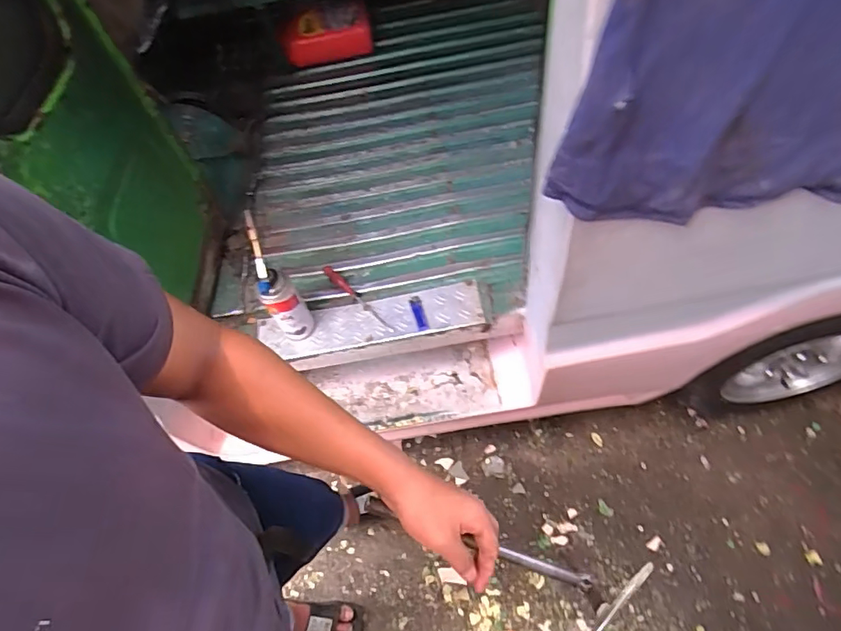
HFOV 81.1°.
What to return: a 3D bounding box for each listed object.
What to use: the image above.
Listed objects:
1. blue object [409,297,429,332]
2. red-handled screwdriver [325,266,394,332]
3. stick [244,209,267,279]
[{"bbox_3d":[-0.004,-0.005,1.010,0.026,0.008,0.083,-10,63,-7],"label":"blue object"},{"bbox_3d":[-0.136,-0.034,1.049,0.021,0.019,0.219,-37,69,-19],"label":"red-handled screwdriver"},{"bbox_3d":[-0.285,-0.122,0.845,0.015,0.018,0.120,-15,86,-9],"label":"stick"}]

